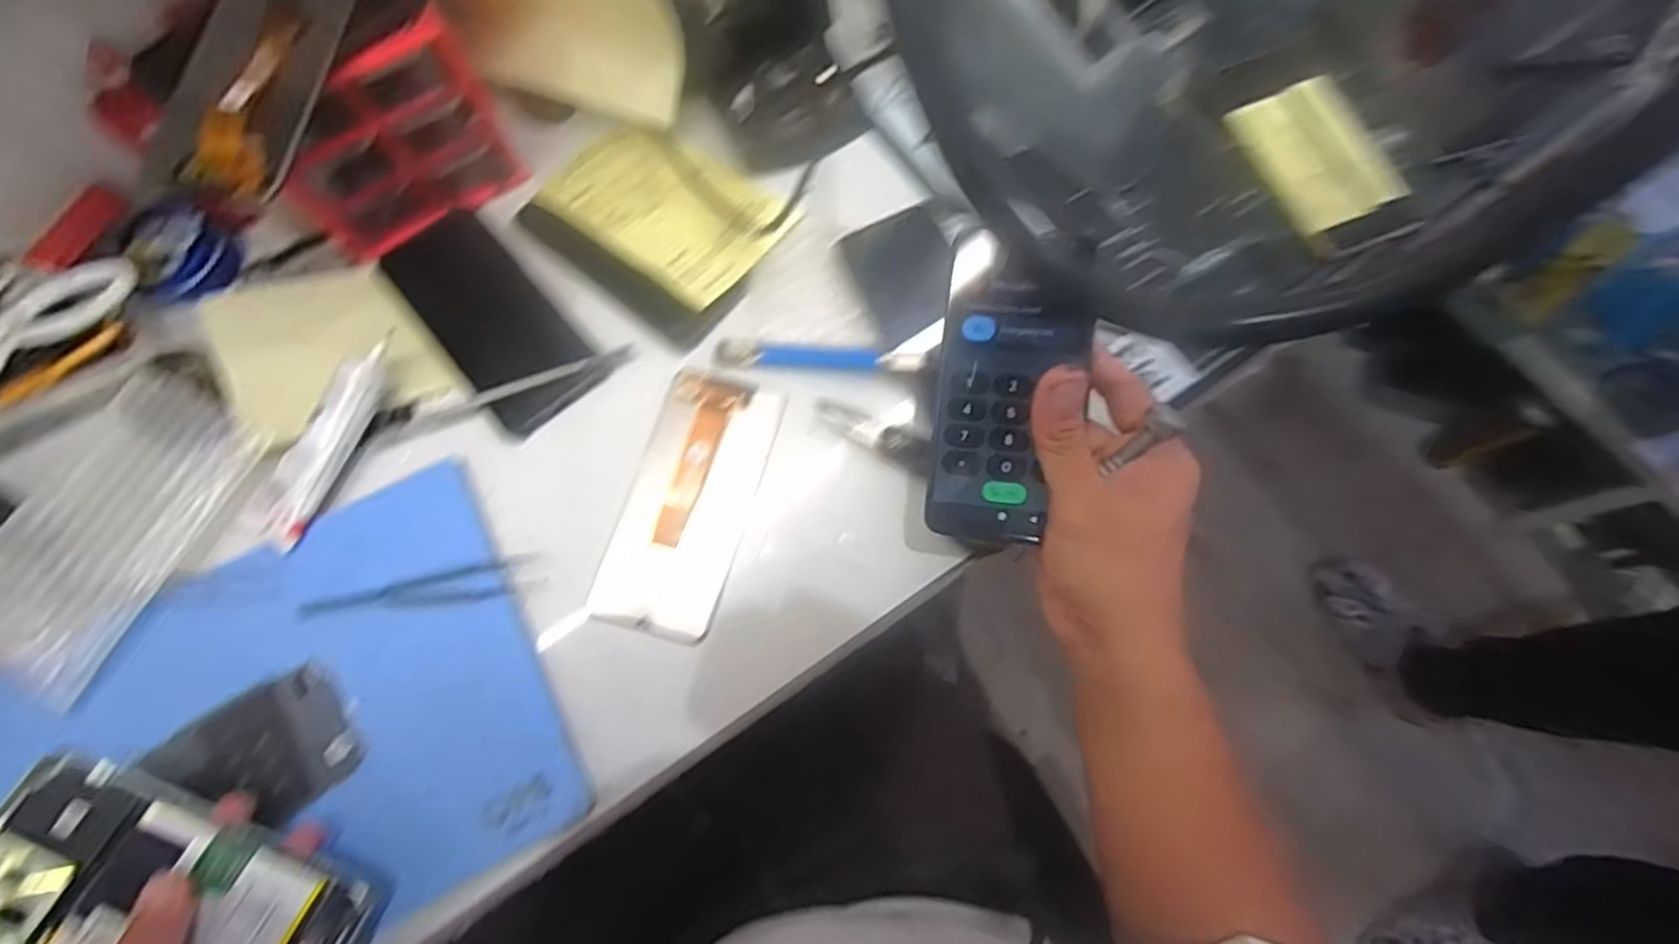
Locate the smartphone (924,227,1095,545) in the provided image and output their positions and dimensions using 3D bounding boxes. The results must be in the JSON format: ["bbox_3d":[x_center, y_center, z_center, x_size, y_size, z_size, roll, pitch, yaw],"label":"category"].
[{"bbox_3d":[0.084,-0.042,0.352,0.069,0.008,0.151,8,82,3],"label":"smartphone"}]

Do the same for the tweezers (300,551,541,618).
[{"bbox_3d":[-0.233,0.067,0.401,0.128,0.006,0.021,-12,72,-3],"label":"tweezers"}]

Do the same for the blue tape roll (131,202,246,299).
[{"bbox_3d":[-0.414,-0.143,0.454,0.051,0.020,0.059,-33,74,-10],"label":"blue tape roll"}]

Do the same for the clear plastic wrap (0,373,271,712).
[{"bbox_3d":[-0.411,0.030,0.399,0.094,0.020,0.165,24,73,8],"label":"clear plastic wrap"}]

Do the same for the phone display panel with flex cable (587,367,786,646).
[{"bbox_3d":[-0.090,0.016,0.425,0.074,0.006,0.156,16,72,6],"label":"phone display panel with flex cable"}]

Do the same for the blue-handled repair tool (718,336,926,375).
[{"bbox_3d":[-0.013,-0.071,0.447,0.129,0.009,0.017,5,72,3],"label":"blue-handled repair tool"}]

